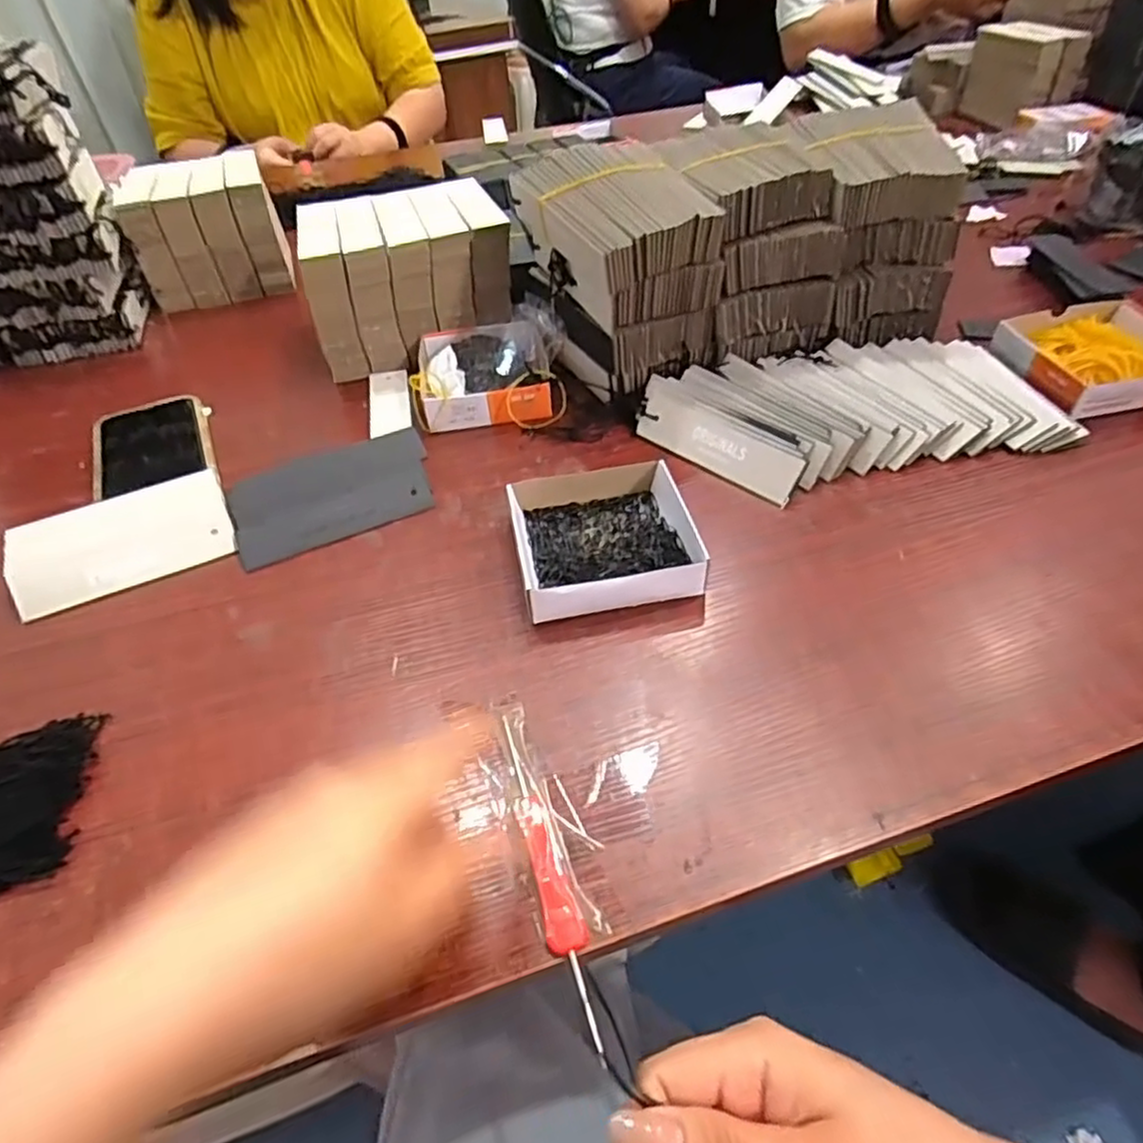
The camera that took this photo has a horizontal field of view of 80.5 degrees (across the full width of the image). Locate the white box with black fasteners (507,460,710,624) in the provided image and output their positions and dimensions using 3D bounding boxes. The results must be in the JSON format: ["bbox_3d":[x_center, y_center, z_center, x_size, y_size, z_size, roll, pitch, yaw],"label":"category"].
[{"bbox_3d":[0.018,-0.025,0.416,0.103,0.026,0.111,-10,47,-4],"label":"white box with black fasteners"}]

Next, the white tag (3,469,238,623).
[{"bbox_3d":[-0.285,-0.020,0.429,0.125,0.006,0.063,-21,77,-18],"label":"white tag"}]

